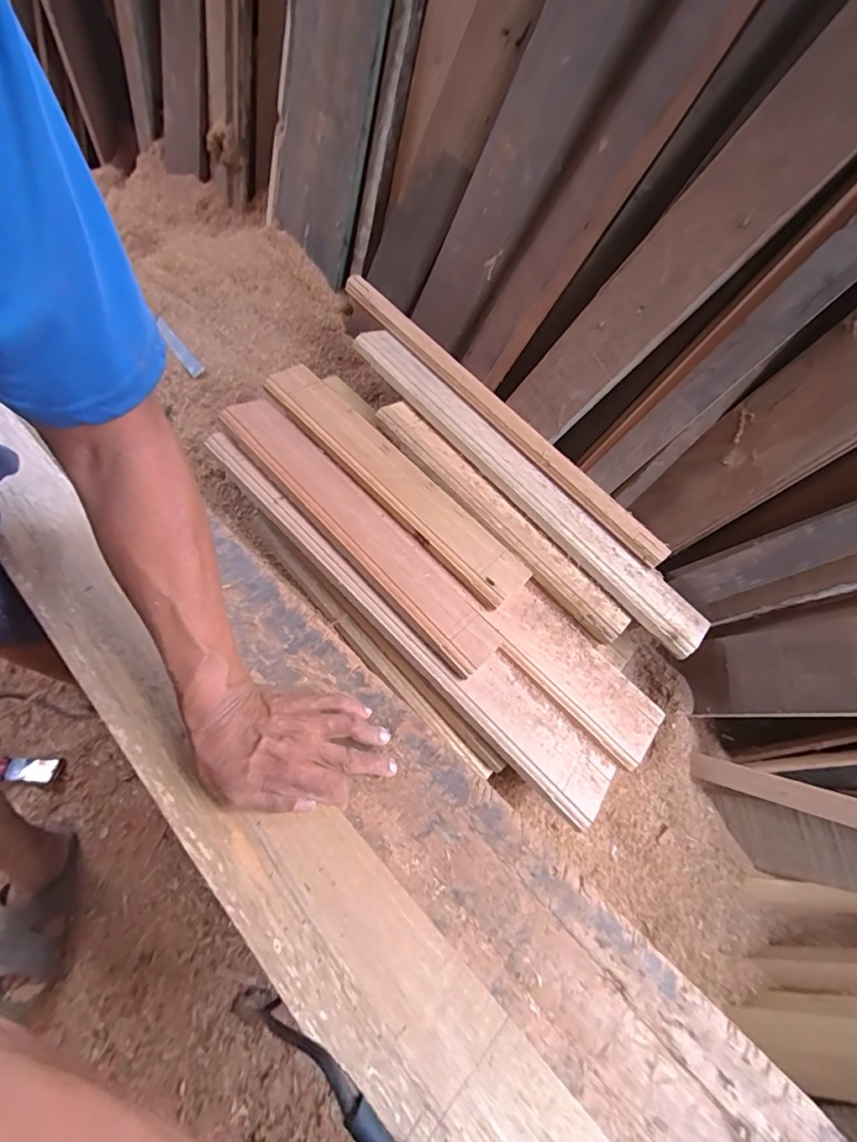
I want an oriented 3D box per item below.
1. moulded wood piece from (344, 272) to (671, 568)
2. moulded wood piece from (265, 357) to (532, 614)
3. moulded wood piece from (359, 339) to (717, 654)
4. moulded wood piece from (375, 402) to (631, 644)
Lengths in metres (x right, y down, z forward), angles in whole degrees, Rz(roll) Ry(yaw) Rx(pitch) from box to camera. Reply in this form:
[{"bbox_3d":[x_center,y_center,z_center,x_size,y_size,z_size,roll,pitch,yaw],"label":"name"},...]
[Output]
[{"bbox_3d":[0.109,-0.268,0.792,0.031,0.030,0.705,-38,77,-25],"label":"moulded wood piece"},{"bbox_3d":[-0.054,-0.144,0.733,0.499,0.024,0.086,44,64,10],"label":"moulded wood piece"},{"bbox_3d":[0.145,-0.150,0.769,0.079,0.026,0.713,-39,77,-25],"label":"moulded wood piece"},{"bbox_3d":[0.106,-0.088,0.754,0.064,0.025,0.501,-39,78,-25],"label":"moulded wood piece"}]

